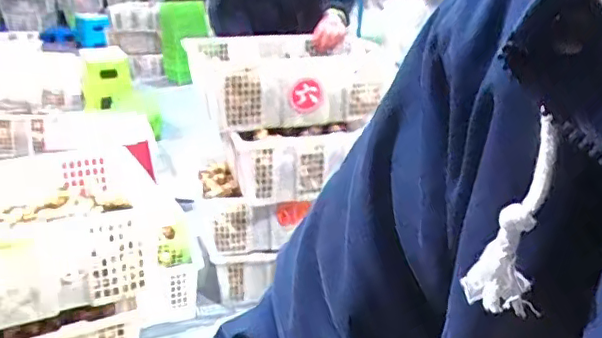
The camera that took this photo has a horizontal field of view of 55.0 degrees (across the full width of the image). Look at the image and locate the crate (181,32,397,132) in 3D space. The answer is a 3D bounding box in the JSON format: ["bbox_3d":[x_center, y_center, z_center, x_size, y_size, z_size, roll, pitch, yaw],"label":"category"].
[{"bbox_3d":[-0.047,-0.241,1.475,0.431,0.178,0.355,-7,21,-18],"label":"crate"}]

